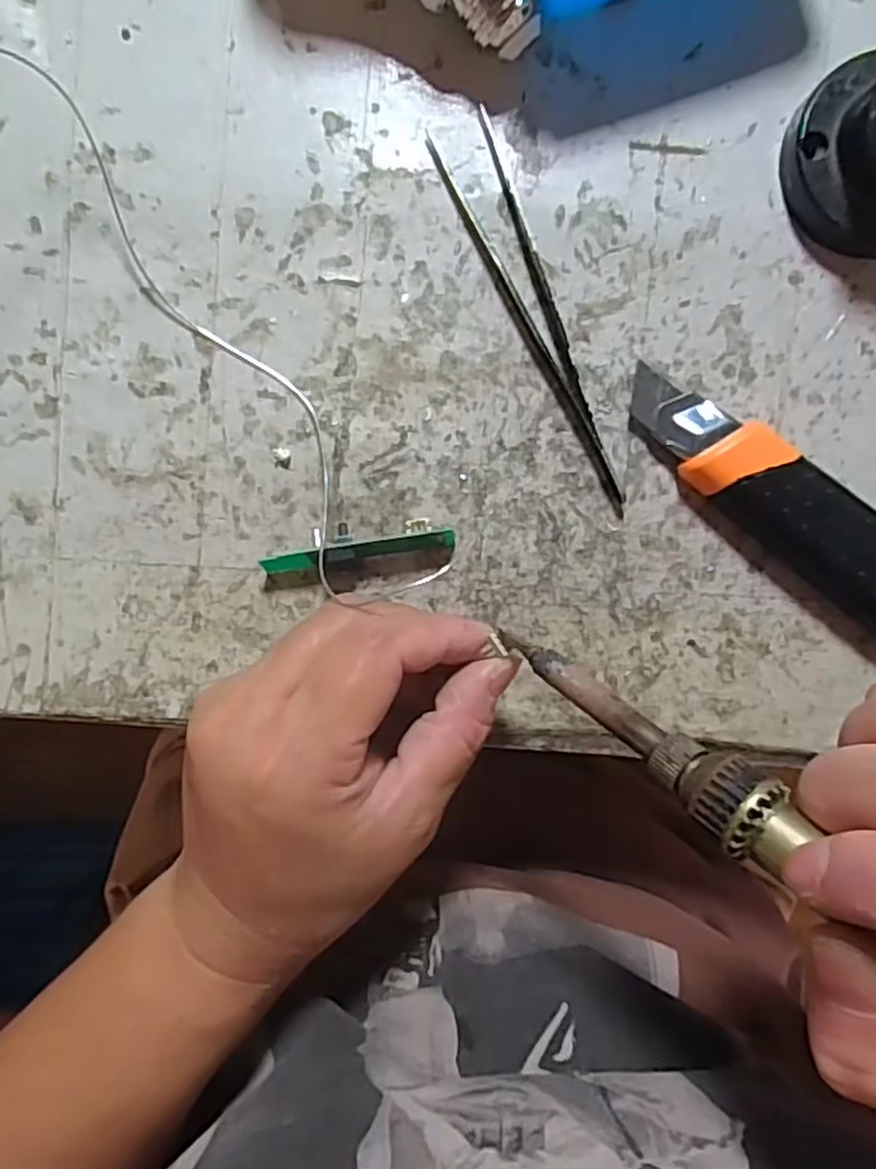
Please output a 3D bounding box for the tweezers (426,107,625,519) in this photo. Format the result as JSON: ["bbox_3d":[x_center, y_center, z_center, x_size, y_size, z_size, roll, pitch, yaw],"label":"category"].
[{"bbox_3d":[0.031,-0.085,0.240,0.019,0.004,0.131,-22,94,1],"label":"tweezers"}]

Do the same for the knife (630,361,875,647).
[{"bbox_3d":[0.125,-0.016,0.238,0.151,0.018,0.037,34,93,-2],"label":"knife"}]

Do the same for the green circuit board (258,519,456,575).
[{"bbox_3d":[-0.027,-0.013,0.238,0.063,0.016,0.012,-9,94,0],"label":"green circuit board"}]

